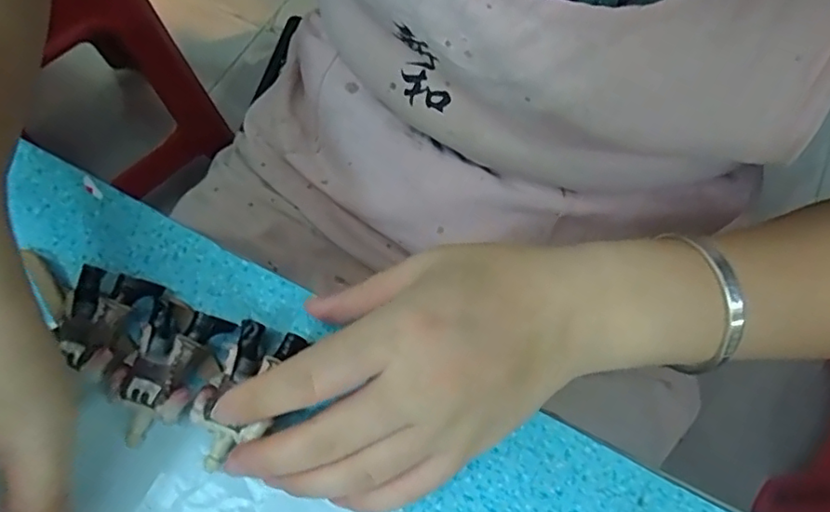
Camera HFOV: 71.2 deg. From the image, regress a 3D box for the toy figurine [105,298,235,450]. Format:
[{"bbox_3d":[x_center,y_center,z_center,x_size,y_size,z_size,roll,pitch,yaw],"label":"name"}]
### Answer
[{"bbox_3d":[-0.107,0.049,0.244,0.035,0.022,0.057,19,67,8],"label":"toy figurine"}]

